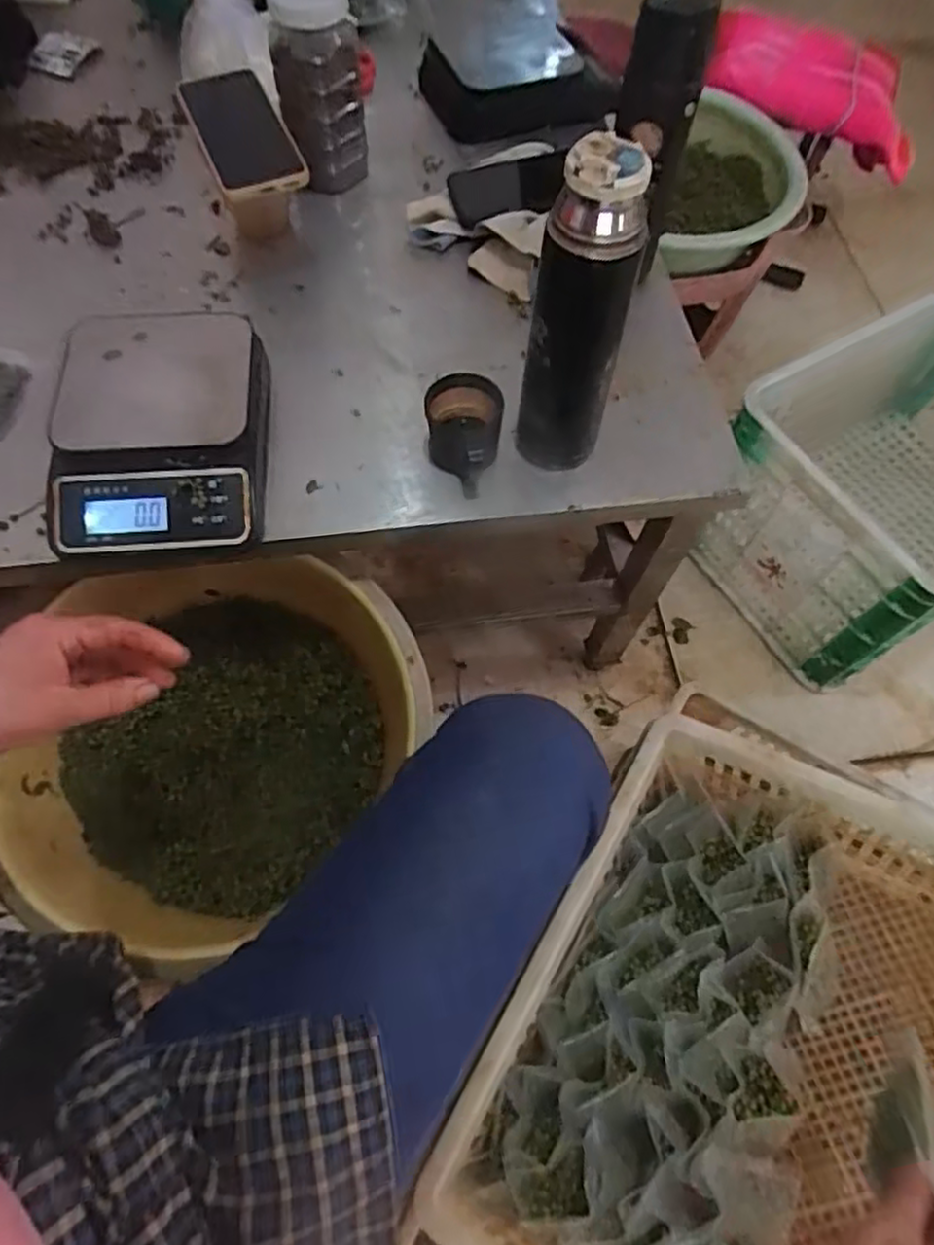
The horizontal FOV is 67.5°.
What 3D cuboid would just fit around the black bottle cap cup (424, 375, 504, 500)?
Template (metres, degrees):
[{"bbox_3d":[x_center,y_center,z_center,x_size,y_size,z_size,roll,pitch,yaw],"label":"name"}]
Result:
[{"bbox_3d":[-0.004,-0.152,0.571,0.060,0.051,0.083,6,65,-1],"label":"black bottle cap cup"}]

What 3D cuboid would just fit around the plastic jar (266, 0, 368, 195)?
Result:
[{"bbox_3d":[-0.144,-0.519,0.688,0.080,0.169,0.083,1,65,-3],"label":"plastic jar"}]

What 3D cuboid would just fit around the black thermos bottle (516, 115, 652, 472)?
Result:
[{"bbox_3d":[0.077,-0.206,0.491,0.063,0.223,0.060,5,65,-1],"label":"black thermos bottle"}]

